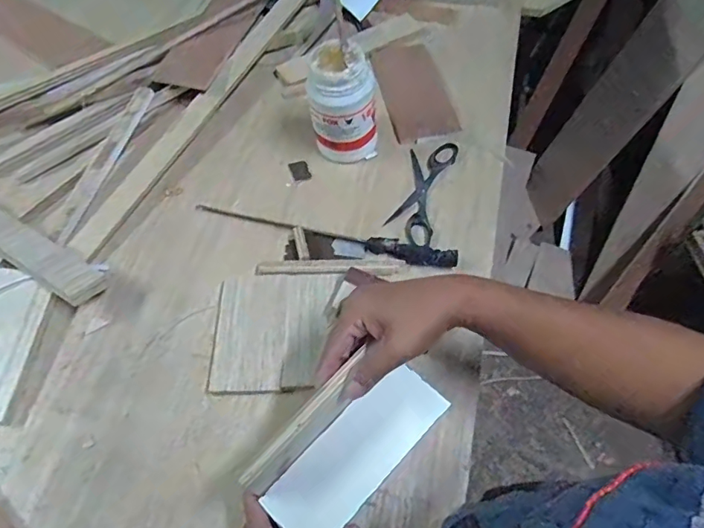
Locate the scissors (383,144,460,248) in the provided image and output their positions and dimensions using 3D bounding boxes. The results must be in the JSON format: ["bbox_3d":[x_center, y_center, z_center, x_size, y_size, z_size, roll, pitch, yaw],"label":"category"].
[{"bbox_3d":[0.087,-0.091,0.606,0.057,0.009,0.168,16,62,10],"label":"scissors"}]

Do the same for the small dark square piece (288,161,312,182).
[{"bbox_3d":[-0.066,-0.120,0.626,0.022,0.004,0.032,-18,61,-9],"label":"small dark square piece"}]

